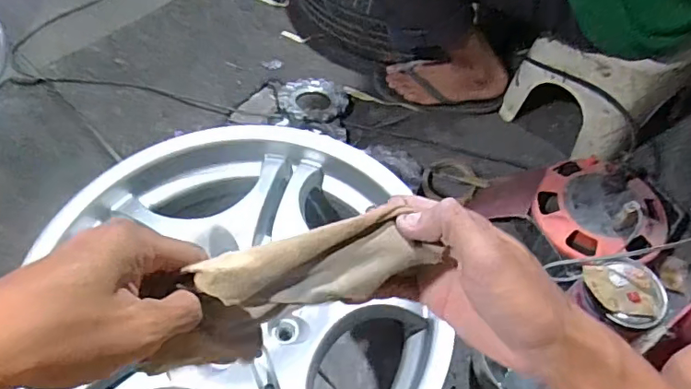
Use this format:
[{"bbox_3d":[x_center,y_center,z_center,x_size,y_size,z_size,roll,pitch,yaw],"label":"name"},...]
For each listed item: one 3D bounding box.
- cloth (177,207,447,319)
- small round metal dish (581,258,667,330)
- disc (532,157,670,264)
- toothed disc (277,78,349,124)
[{"bbox_3d":[-0.014,0.043,0.298,0.123,0.044,0.042,-10,56,-11],"label":"cloth"},{"bbox_3d":[0.367,0.128,0.681,0.101,0.022,0.089,-6,55,-5],"label":"small round metal dish"},{"bbox_3d":[0.393,0.014,0.805,0.188,0.082,0.185,1,55,-1],"label":"disc"},{"bbox_3d":[-0.063,-0.187,1.036,0.137,0.031,0.136,1,55,-1],"label":"toothed disc"}]

